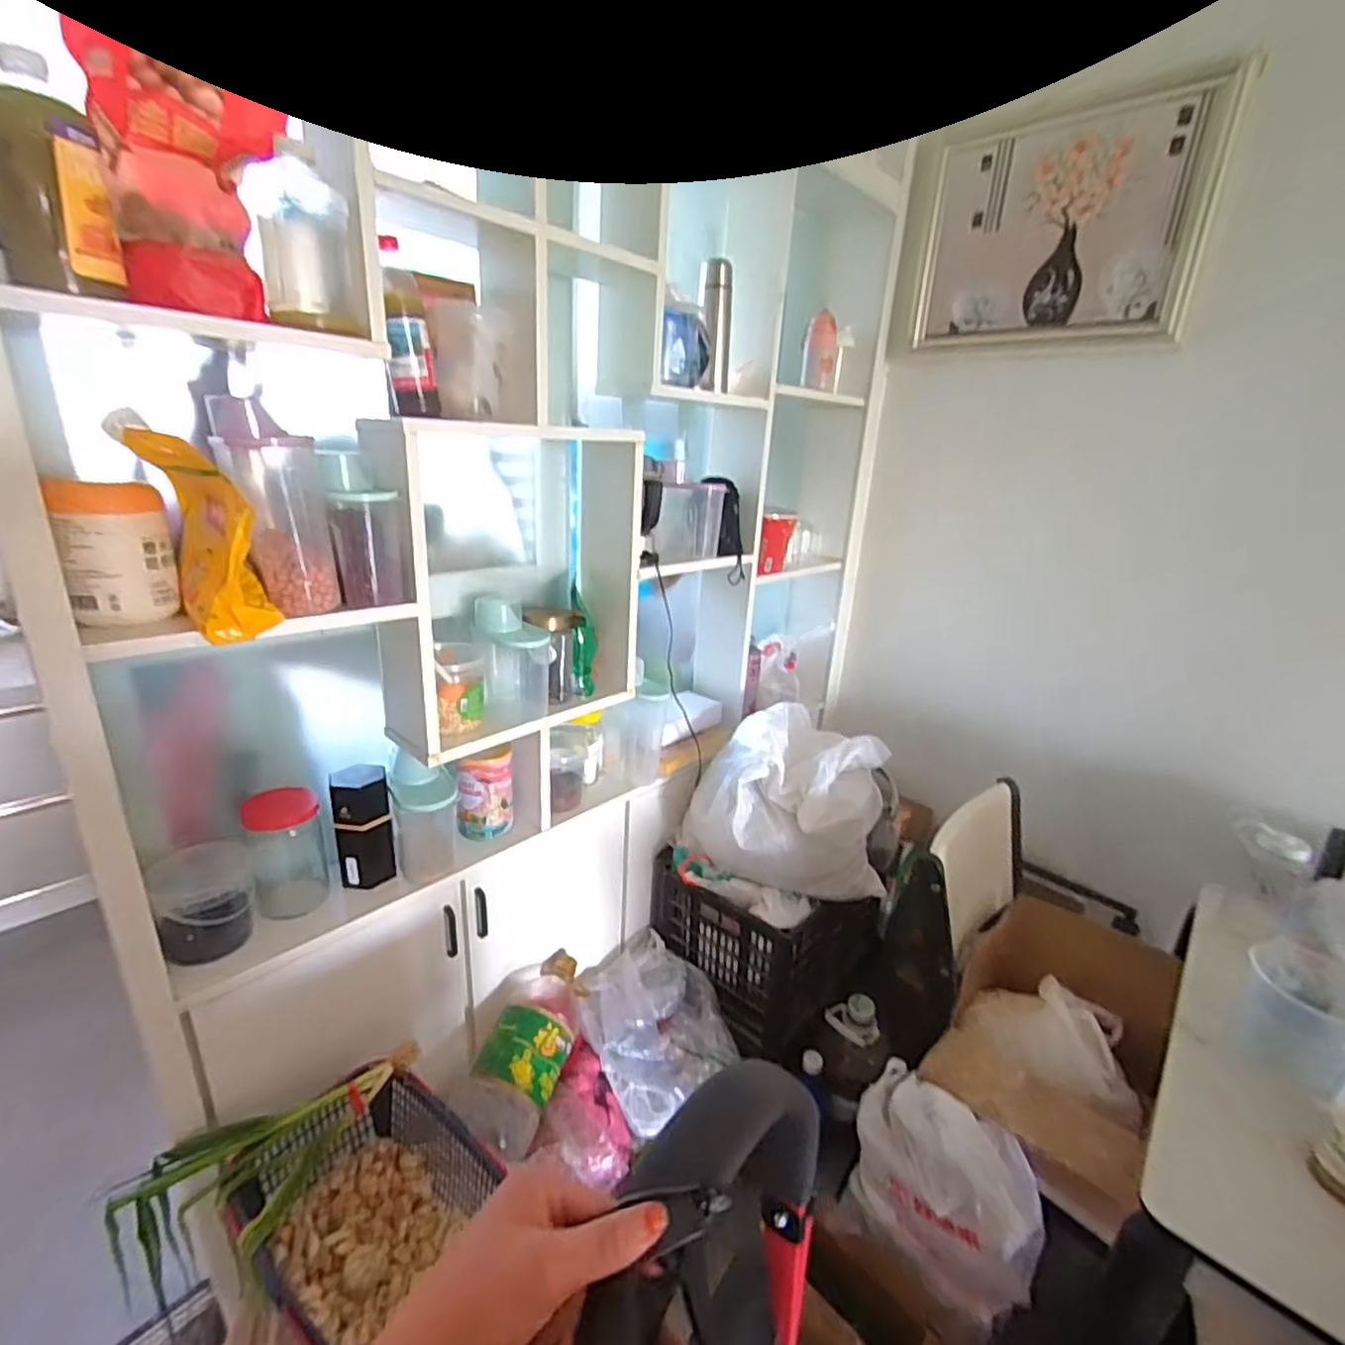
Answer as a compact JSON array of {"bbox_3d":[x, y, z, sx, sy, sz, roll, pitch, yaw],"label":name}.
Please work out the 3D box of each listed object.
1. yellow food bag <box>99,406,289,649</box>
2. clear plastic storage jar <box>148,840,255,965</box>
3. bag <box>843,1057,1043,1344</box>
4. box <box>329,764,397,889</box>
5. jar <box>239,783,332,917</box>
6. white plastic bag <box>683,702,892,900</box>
[{"bbox_3d":[-0.534,-0.161,0.733,0.105,0.226,0.187,-14,26,-41],"label":"yellow food bag"},{"bbox_3d":[-0.646,0.312,0.903,0.115,0.132,0.116,-12,24,-37],"label":"clear plastic storage jar"},{"bbox_3d":[0.425,0.802,1.019,0.160,0.361,0.279,-11,24,-36],"label":"bag"},{"bbox_3d":[-0.488,0.245,1.029,0.078,0.182,0.069,-5,21,-23],"label":"box"},{"bbox_3d":[-0.579,0.274,0.980,0.094,0.197,0.087,3,19,-1],"label":"jar"},{"bbox_3d":[0.243,0.264,1.396,0.378,0.310,0.313,-3,20,-17],"label":"white plastic bag"}]

